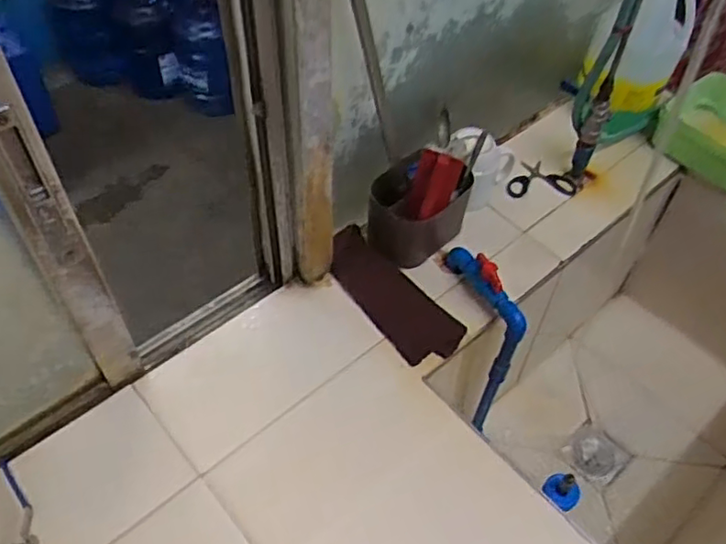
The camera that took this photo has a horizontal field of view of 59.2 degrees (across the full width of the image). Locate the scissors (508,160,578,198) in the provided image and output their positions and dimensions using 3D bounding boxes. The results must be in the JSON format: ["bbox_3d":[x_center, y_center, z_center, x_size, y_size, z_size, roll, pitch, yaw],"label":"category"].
[{"bbox_3d":[0.287,-0.153,1.083,0.109,0.019,0.113,-21,53,-25],"label":"scissors"}]

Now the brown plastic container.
[{"bbox_3d":[0.081,-0.098,0.941,0.108,0.128,0.136,34,57,22],"label":"brown plastic container"}]

